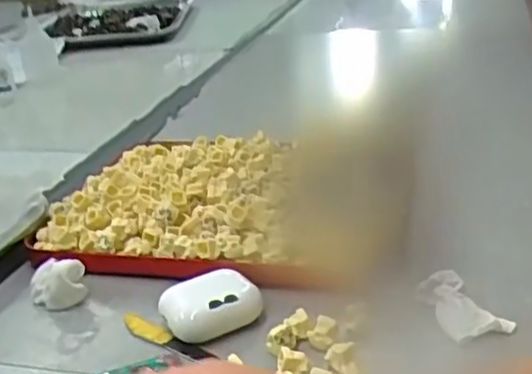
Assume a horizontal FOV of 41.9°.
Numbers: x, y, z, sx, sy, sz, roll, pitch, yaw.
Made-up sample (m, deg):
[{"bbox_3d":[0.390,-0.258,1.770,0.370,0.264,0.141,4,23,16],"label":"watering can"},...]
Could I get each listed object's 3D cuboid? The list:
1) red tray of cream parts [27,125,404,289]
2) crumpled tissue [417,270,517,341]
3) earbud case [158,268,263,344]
[{"bbox_3d":[-0.022,-0.005,0.528,0.234,0.032,0.233,3,25,15],"label":"red tray of cream parts"},{"bbox_3d":[0.106,0.061,0.373,0.034,0.014,0.043,-10,25,-12],"label":"crumpled tissue"},{"bbox_3d":[-0.030,0.066,0.386,0.052,0.020,0.037,-13,26,-18],"label":"earbud case"}]

